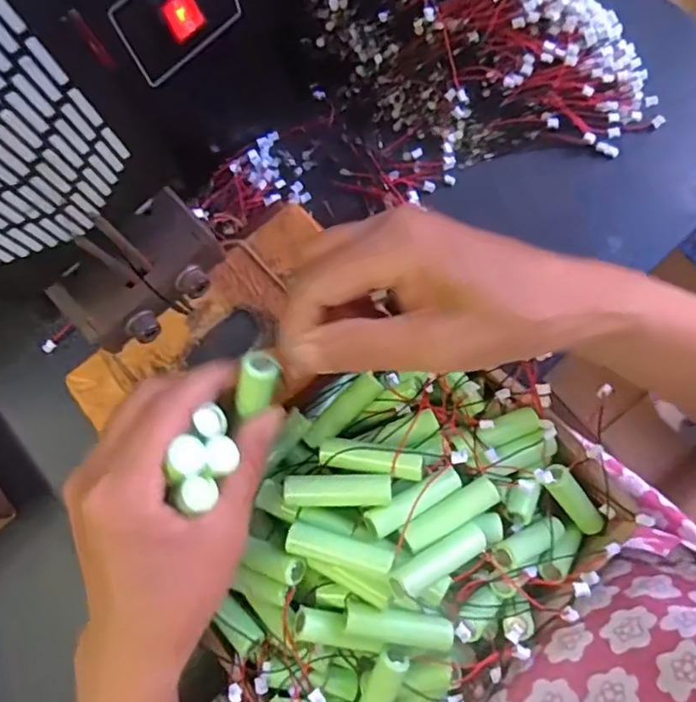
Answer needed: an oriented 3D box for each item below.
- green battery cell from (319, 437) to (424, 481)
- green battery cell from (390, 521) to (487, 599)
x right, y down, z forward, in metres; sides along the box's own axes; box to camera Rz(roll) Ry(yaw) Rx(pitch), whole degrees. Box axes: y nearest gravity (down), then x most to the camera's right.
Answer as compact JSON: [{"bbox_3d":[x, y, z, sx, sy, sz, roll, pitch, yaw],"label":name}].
[{"bbox_3d":[0.012,0.051,0.280,0.049,0.011,0.013,7,77,19],"label":"green battery cell"},{"bbox_3d":[0.040,0.094,0.263,0.050,0.014,0.014,-20,76,-33],"label":"green battery cell"}]

